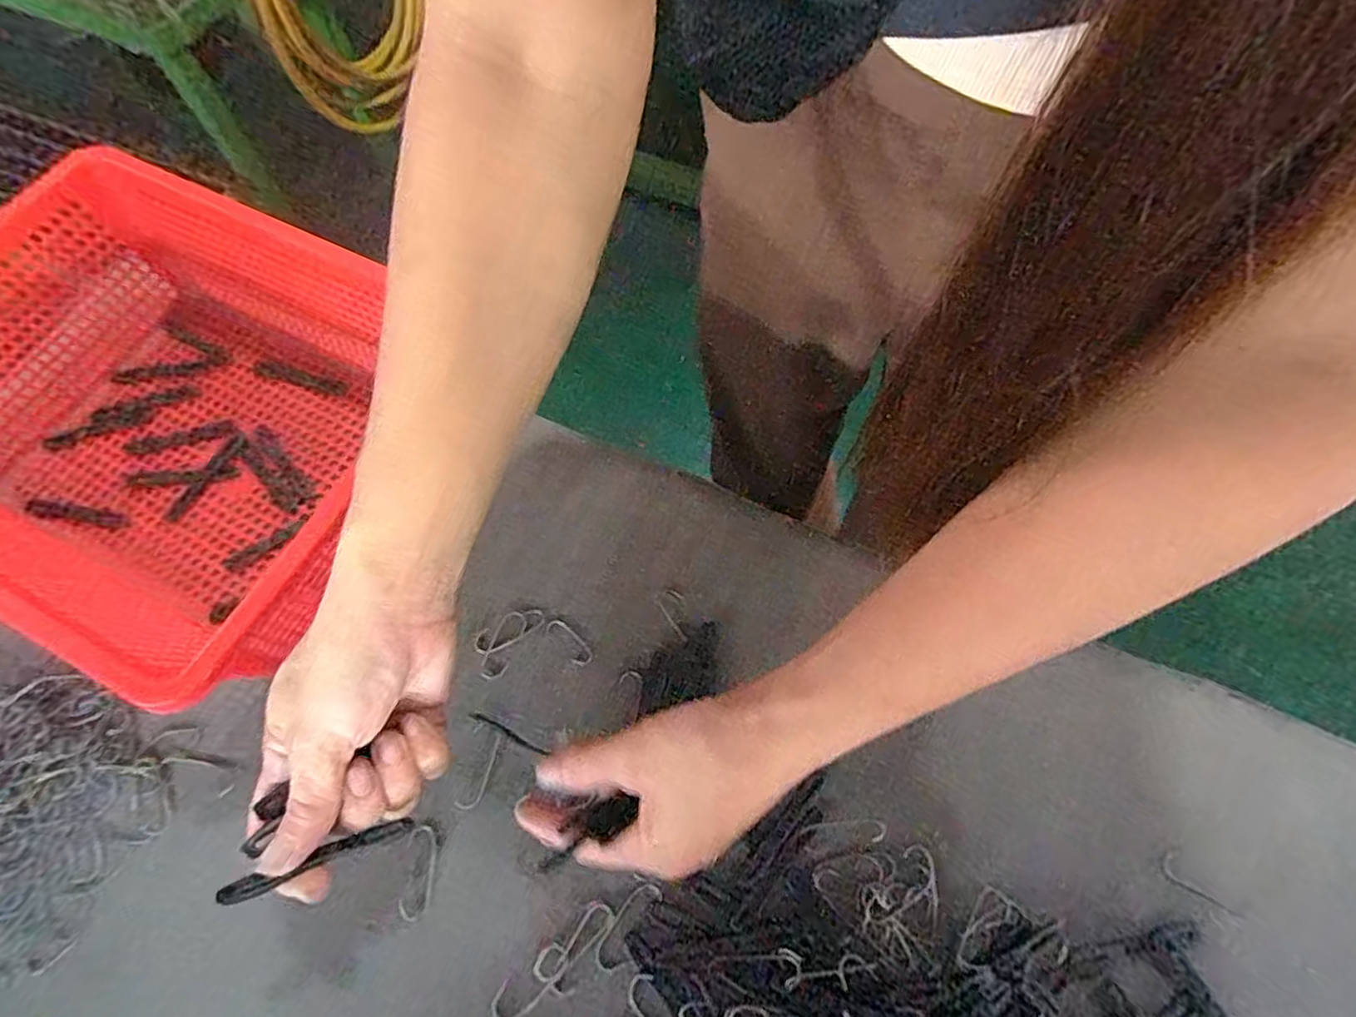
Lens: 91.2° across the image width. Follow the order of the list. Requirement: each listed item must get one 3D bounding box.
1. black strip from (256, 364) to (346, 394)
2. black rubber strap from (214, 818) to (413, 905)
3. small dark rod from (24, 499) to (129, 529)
[{"bbox_3d":[-0.261,-0.090,0.458,0.071,0.004,0.009,16,65,7],"label":"black strip"},{"bbox_3d":[-0.142,0.139,0.264,0.068,0.006,0.008,-14,64,-28],"label":"black rubber strap"},{"bbox_3d":[-0.379,0.002,0.413,0.073,0.007,0.013,9,64,3],"label":"small dark rod"}]

